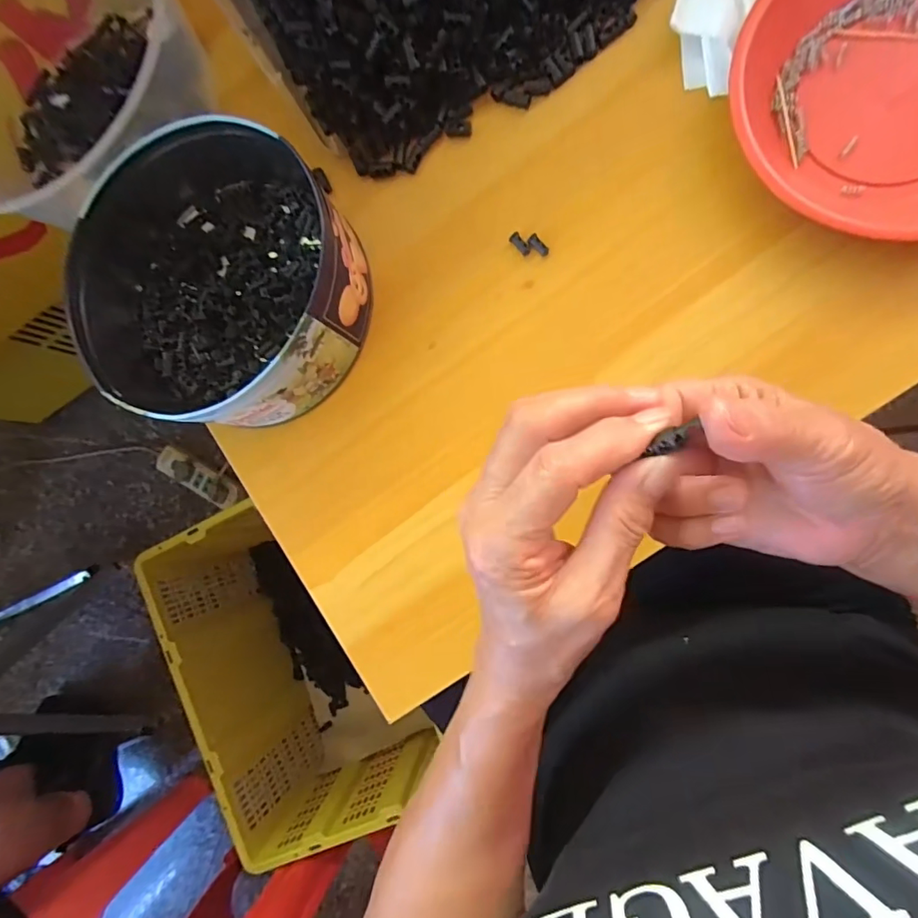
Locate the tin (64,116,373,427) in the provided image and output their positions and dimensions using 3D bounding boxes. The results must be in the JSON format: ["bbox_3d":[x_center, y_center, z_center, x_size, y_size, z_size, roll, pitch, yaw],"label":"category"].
[{"bbox_3d":[-0.167,-0.130,0.346,0.191,0.073,0.205,0,88,10],"label":"tin"}]

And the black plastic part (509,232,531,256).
[{"bbox_3d":[0.043,-0.151,0.344,0.007,0.004,0.018,-42,83,5],"label":"black plastic part"}]

